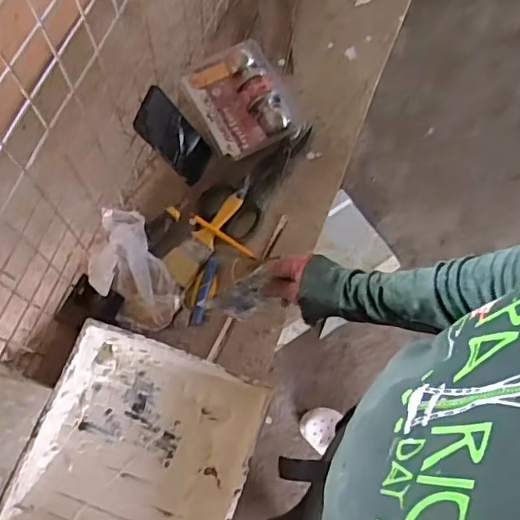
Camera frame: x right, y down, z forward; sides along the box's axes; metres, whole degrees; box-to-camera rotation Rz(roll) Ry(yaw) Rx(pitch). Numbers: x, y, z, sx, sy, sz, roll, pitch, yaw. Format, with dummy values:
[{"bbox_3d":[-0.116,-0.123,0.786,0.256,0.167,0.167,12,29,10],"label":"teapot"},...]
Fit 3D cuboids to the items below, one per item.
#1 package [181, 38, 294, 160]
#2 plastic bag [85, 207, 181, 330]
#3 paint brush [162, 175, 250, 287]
[{"bbox_3d":[-0.033,-0.275,0.964,0.156,0.039,0.183,-28,75,-9],"label":"package"},{"bbox_3d":[-0.199,0.011,0.837,0.106,0.098,0.184,-28,75,-9],"label":"plastic bag"},{"bbox_3d":[-0.078,-0.049,0.907,0.054,0.016,0.200,37,76,10],"label":"paint brush"}]

